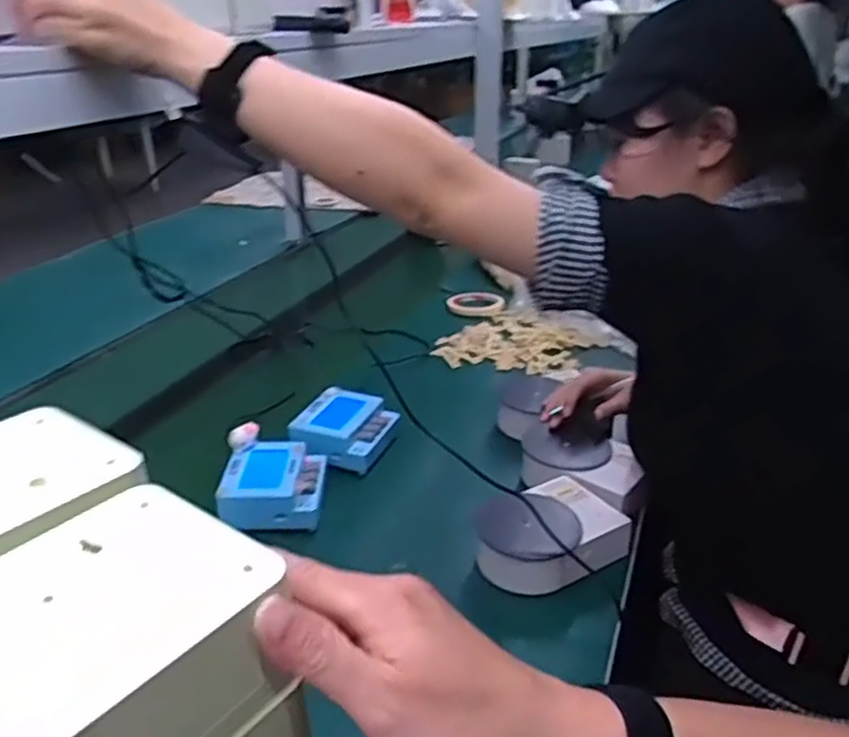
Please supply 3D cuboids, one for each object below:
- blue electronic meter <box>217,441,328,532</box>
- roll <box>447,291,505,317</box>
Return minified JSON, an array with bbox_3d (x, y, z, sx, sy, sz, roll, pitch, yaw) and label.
[{"bbox_3d":[-0.156,0.121,0.771,0.100,0.042,0.101,-2,25,-2],"label":"blue electronic meter"},{"bbox_3d":[0.090,-0.117,1.303,0.094,0.020,0.094,-2,25,-2],"label":"roll"}]

